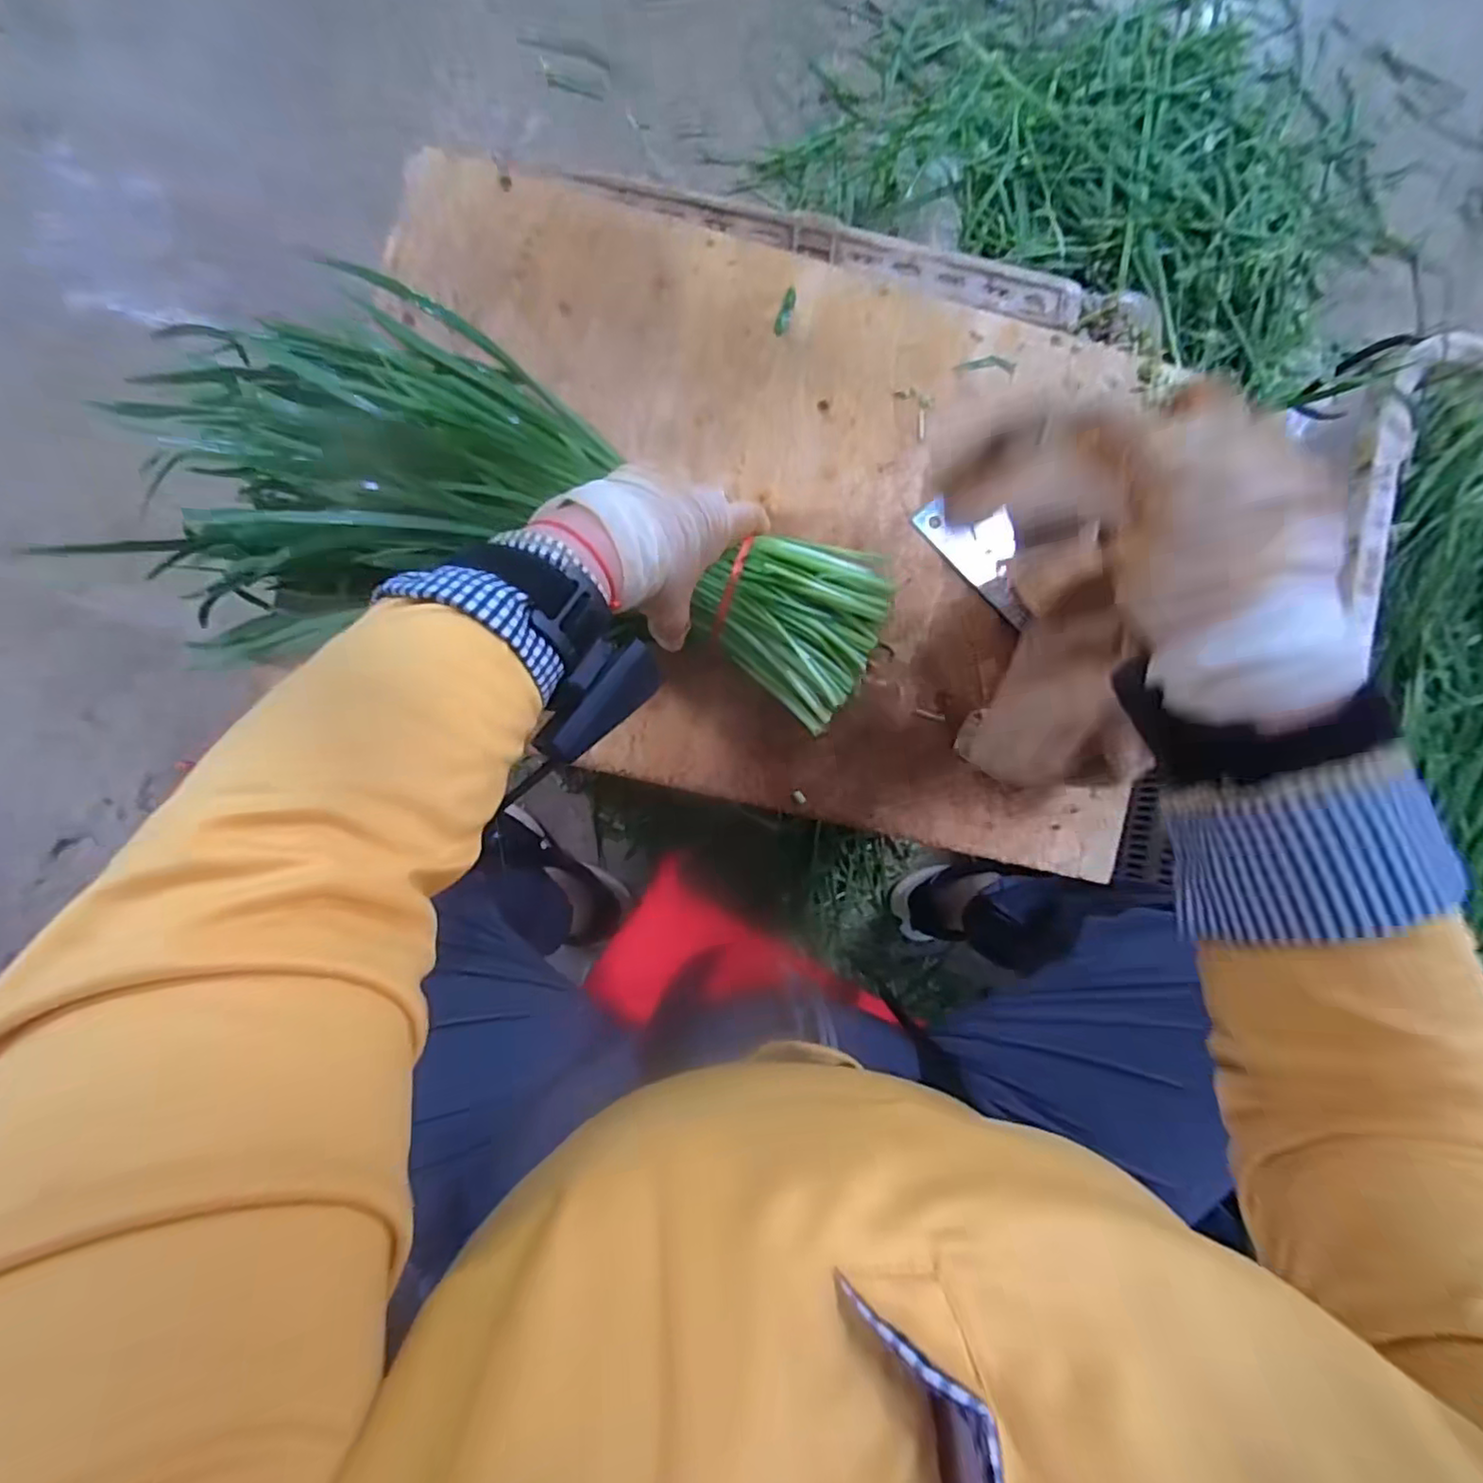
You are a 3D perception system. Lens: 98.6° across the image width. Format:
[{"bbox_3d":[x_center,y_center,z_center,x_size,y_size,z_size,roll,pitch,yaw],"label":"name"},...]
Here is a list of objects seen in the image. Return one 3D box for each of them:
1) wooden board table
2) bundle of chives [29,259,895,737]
[{"bbox_3d":[0.025,-0.162,0.458,0.553,0.027,0.432,9,86,-4],"label":"wooden board table"},{"bbox_3d":[-0.139,-0.146,0.396,0.464,0.092,0.263,17,86,2],"label":"bundle of chives"}]

